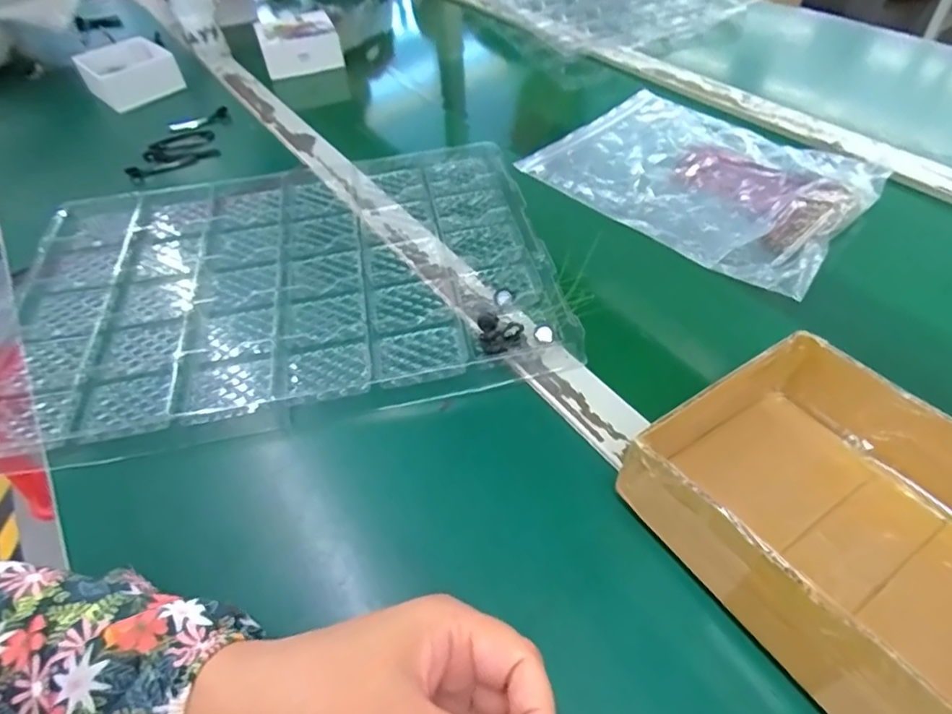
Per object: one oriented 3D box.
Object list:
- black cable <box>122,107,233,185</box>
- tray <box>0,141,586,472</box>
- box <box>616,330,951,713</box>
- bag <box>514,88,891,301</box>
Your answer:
[{"bbox_3d":[-0.342,-0.253,0.668,0.082,0.017,0.146,-6,47,-2],"label":"black cable"},{"bbox_3d":[-0.167,-0.074,0.486,0.435,0.020,0.309,-9,47,-5],"label":"tray"},{"bbox_3d":[0.202,0.089,0.287,0.164,0.064,0.205,-29,52,-21],"label":"box"},{"bbox_3d":[0.224,-0.192,0.574,0.240,0.034,0.313,-37,55,-27],"label":"bag"}]

